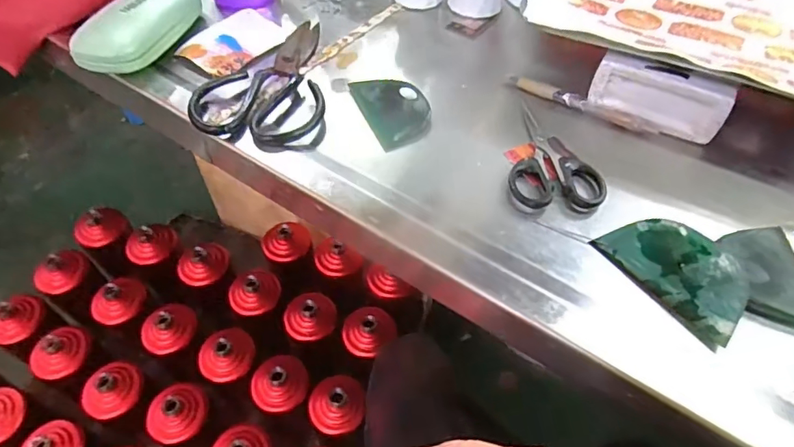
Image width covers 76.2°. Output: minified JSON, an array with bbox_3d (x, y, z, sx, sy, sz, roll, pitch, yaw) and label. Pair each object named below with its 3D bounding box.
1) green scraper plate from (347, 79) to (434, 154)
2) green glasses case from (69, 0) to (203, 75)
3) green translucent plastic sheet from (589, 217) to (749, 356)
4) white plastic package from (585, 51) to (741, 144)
[{"bbox_3d":[-0.002,-0.102,0.445,0.051,0.014,0.083,-18,56,-14],"label":"green scraper plate"},{"bbox_3d":[-0.239,-0.191,0.479,0.053,0.038,0.153,10,54,6],"label":"green glasses case"},{"bbox_3d":[0.187,0.029,0.333,0.053,0.018,0.093,-28,59,-20],"label":"green translucent plastic sheet"},{"bbox_3d":[0.218,-0.107,0.421,0.105,0.052,0.018,29,58,19],"label":"white plastic package"}]

